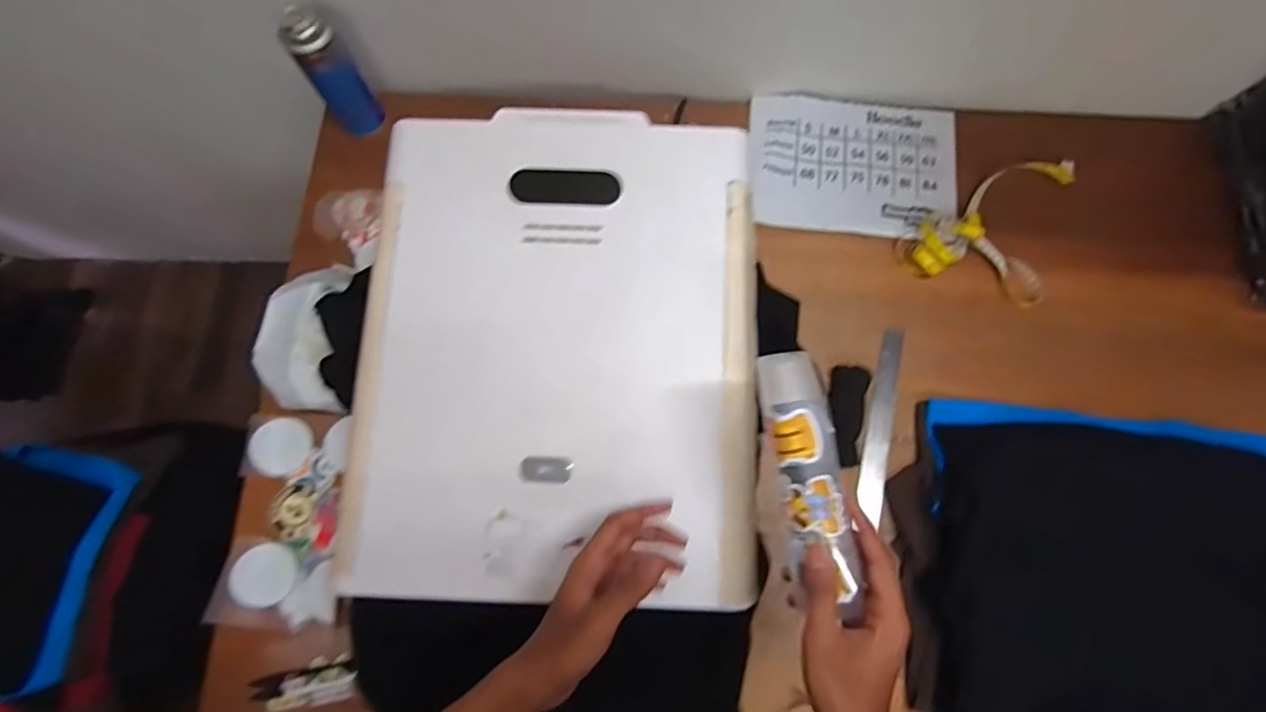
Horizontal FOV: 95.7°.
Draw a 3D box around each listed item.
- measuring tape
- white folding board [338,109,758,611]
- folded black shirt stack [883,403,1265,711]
[{"bbox_3d":[0.492,-0.202,0.785,0.195,0.040,0.248,21,76,5],"label":"measuring tape"},{"bbox_3d":[-0.075,-0.018,0.589,0.398,0.026,0.500,2,75,1],"label":"white folding board"},{"bbox_3d":[0.599,0.257,0.657,0.569,0.050,0.375,5,75,1],"label":"folded black shirt stack"}]

